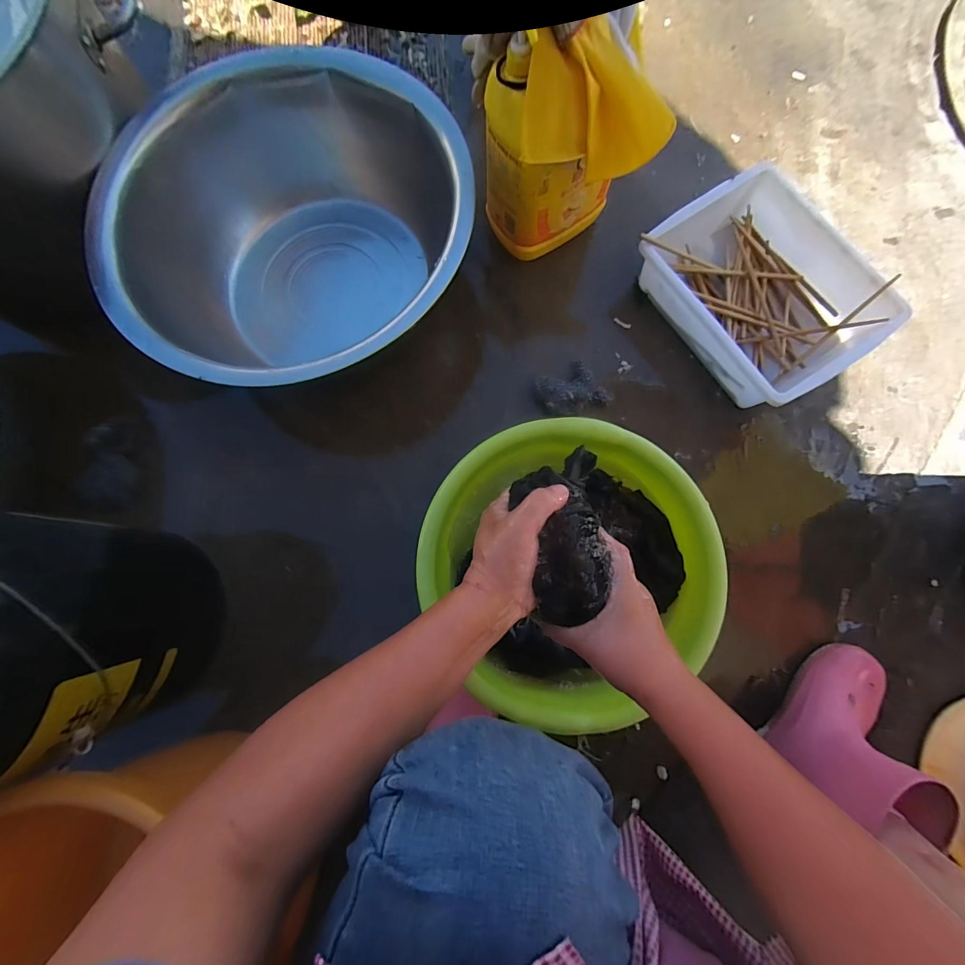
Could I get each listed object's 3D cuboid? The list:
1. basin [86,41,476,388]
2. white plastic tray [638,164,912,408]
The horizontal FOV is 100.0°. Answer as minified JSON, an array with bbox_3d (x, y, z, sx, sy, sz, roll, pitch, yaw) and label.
[{"bbox_3d":[-0.278,-0.375,0.632,0.497,0.196,0.484,0,81,2],"label":"basin"},{"bbox_3d":[0.430,-0.302,0.639,0.256,0.102,0.335,-35,81,-3],"label":"white plastic tray"}]

